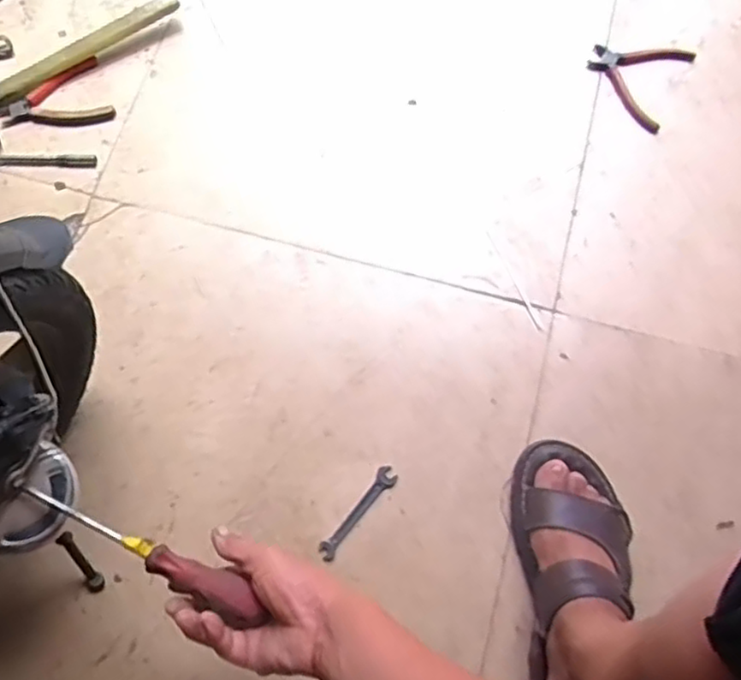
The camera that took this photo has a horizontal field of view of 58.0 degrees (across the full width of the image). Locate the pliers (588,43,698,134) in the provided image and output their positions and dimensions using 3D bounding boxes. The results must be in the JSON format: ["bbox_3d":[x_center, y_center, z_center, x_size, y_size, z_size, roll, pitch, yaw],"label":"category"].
[{"bbox_3d":[0.359,-0.364,0.904,0.125,0.022,0.139,28,73,8],"label":"pliers"}]

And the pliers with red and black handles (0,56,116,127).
[{"bbox_3d":[-0.418,-0.316,0.884,0.134,0.015,0.092,-21,73,-8],"label":"pliers with red and black handles"}]

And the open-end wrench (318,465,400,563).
[{"bbox_3d":[-0.013,0.191,0.737,0.022,0.007,0.119,37,75,10],"label":"open-end wrench"}]

